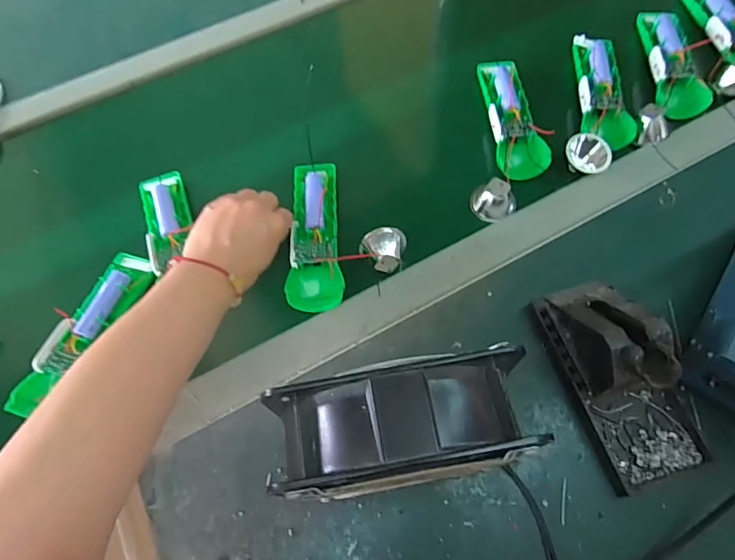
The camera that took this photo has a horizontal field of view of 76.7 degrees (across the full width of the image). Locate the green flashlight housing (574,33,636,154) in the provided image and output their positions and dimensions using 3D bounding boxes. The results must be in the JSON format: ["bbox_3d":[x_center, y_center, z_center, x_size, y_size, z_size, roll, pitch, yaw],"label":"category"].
[{"bbox_3d":[0.249,-0.203,0.491,0.046,0.019,0.146,4,64,5],"label":"green flashlight housing"}]

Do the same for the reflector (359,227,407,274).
[{"bbox_3d":[0.015,-0.027,0.432,0.037,0.031,0.045,17,66,11],"label":"reflector"}]

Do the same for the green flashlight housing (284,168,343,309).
[{"bbox_3d":[-0.051,-0.046,0.449,0.048,0.025,0.163,-6,64,0],"label":"green flashlight housing"}]

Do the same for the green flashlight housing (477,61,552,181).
[{"bbox_3d":[0.154,-0.174,0.490,0.051,0.028,0.155,-3,64,1],"label":"green flashlight housing"}]

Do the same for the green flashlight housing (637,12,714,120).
[{"bbox_3d":[0.325,-0.238,0.493,0.046,0.017,0.157,5,64,5],"label":"green flashlight housing"}]

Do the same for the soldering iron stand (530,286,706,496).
[{"bbox_3d":[0.202,0.068,0.354,0.081,0.069,0.152,-15,64,-4],"label":"soldering iron stand"}]

